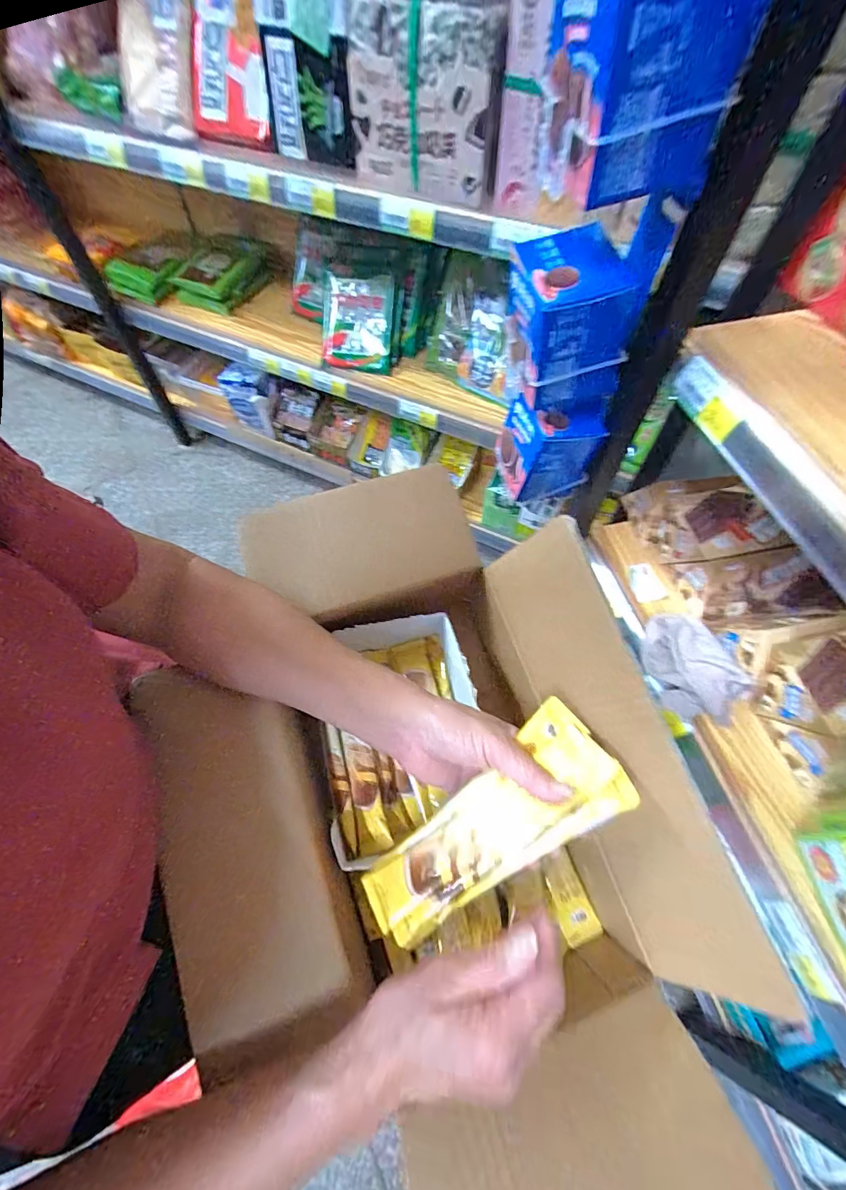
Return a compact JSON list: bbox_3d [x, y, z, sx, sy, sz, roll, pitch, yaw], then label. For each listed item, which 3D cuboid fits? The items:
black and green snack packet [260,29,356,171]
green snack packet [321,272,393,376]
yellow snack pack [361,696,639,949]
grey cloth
[{"bbox_3d":[-0.131,-0.579,0.535,0.144,0.101,0.016,30,65,17],"label":"black and green snack packet"},{"bbox_3d":[-0.119,-0.479,0.802,0.142,0.143,0.029,14,27,15],"label":"green snack packet"},{"bbox_3d":[0.044,0.153,0.302,0.182,0.024,0.074,-35,64,-4],"label":"yellow snack pack"},{"bbox_3d":[0.317,0.083,0.535,0.083,0.059,0.138,-11,60,-5],"label":"grey cloth"}]

